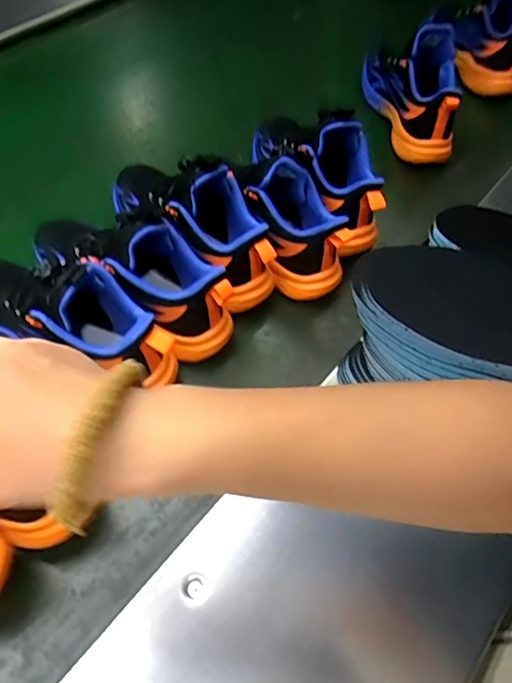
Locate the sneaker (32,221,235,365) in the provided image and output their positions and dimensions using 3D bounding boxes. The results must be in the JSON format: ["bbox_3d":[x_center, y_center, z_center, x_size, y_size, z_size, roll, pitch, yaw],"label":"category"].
[{"bbox_3d":[-0.131,-0.085,0.547,0.242,0.118,0.082,36,59,18],"label":"sneaker"}]

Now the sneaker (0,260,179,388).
[{"bbox_3d":[-0.195,-0.039,0.503,0.244,0.113,0.080,25,57,11],"label":"sneaker"}]

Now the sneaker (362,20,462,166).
[{"bbox_3d":[0.240,-0.390,0.778,0.084,0.126,0.227,-2,56,-7],"label":"sneaker"}]

